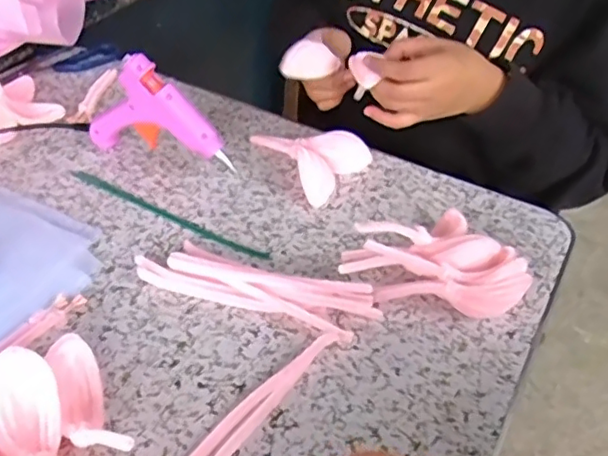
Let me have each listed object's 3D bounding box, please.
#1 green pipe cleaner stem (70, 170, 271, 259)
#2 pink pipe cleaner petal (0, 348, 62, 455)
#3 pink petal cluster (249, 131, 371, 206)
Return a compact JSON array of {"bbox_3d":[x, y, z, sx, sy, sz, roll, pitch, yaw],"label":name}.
[{"bbox_3d":[-0.115,-0.014,0.494,0.200,0.004,0.011,23,46,20],"label":"green pipe cleaner stem"},{"bbox_3d":[-0.143,0.112,0.317,0.035,0.014,0.101,-20,61,-23],"label":"pink pipe cleaner petal"},{"bbox_3d":[-0.002,-0.072,0.543,0.101,0.032,0.079,29,48,26],"label":"pink petal cluster"}]

